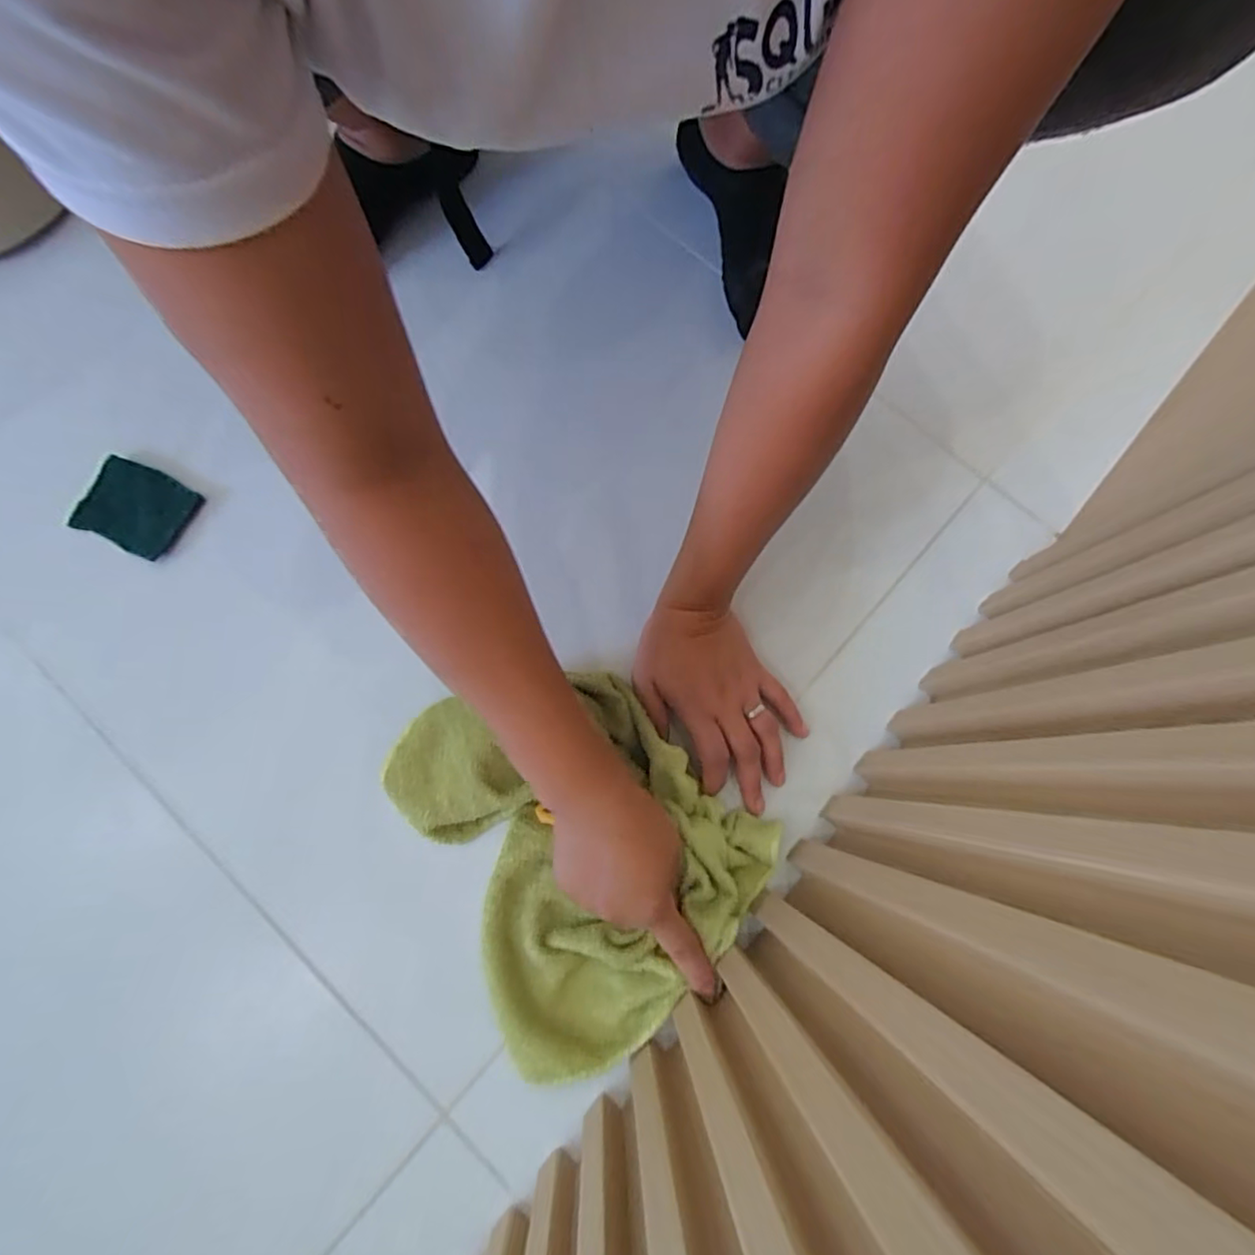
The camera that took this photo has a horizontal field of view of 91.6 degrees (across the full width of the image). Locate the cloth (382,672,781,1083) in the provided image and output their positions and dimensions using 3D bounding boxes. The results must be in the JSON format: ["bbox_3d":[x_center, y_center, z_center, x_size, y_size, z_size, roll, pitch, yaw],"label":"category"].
[{"bbox_3d":[-0.045,0.140,0.403,0.240,0.035,0.201,43,79,9],"label":"cloth"}]

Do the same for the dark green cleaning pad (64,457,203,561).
[{"bbox_3d":[-0.373,-0.092,0.462,0.082,0.013,0.063,26,77,4],"label":"dark green cleaning pad"}]

